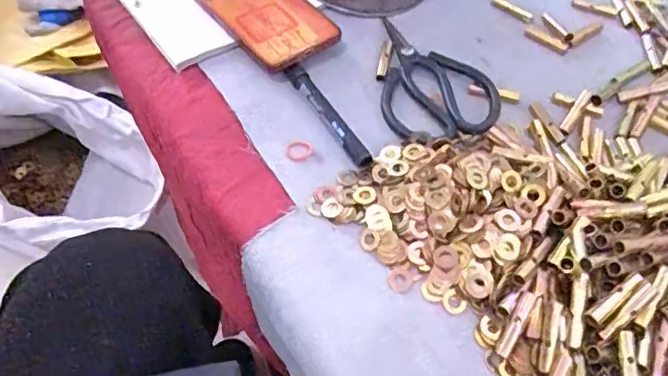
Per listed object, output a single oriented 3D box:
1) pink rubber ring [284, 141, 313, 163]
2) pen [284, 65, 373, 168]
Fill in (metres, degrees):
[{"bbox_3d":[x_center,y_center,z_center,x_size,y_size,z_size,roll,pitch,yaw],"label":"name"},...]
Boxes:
[{"bbox_3d":[-0.028,-0.029,0.455,0.022,0.004,0.018,-23,76,2],"label":"pink rubber ring"},{"bbox_3d":[-0.005,-0.060,0.461,0.016,0.014,0.113,-26,60,-18],"label":"pen"}]

